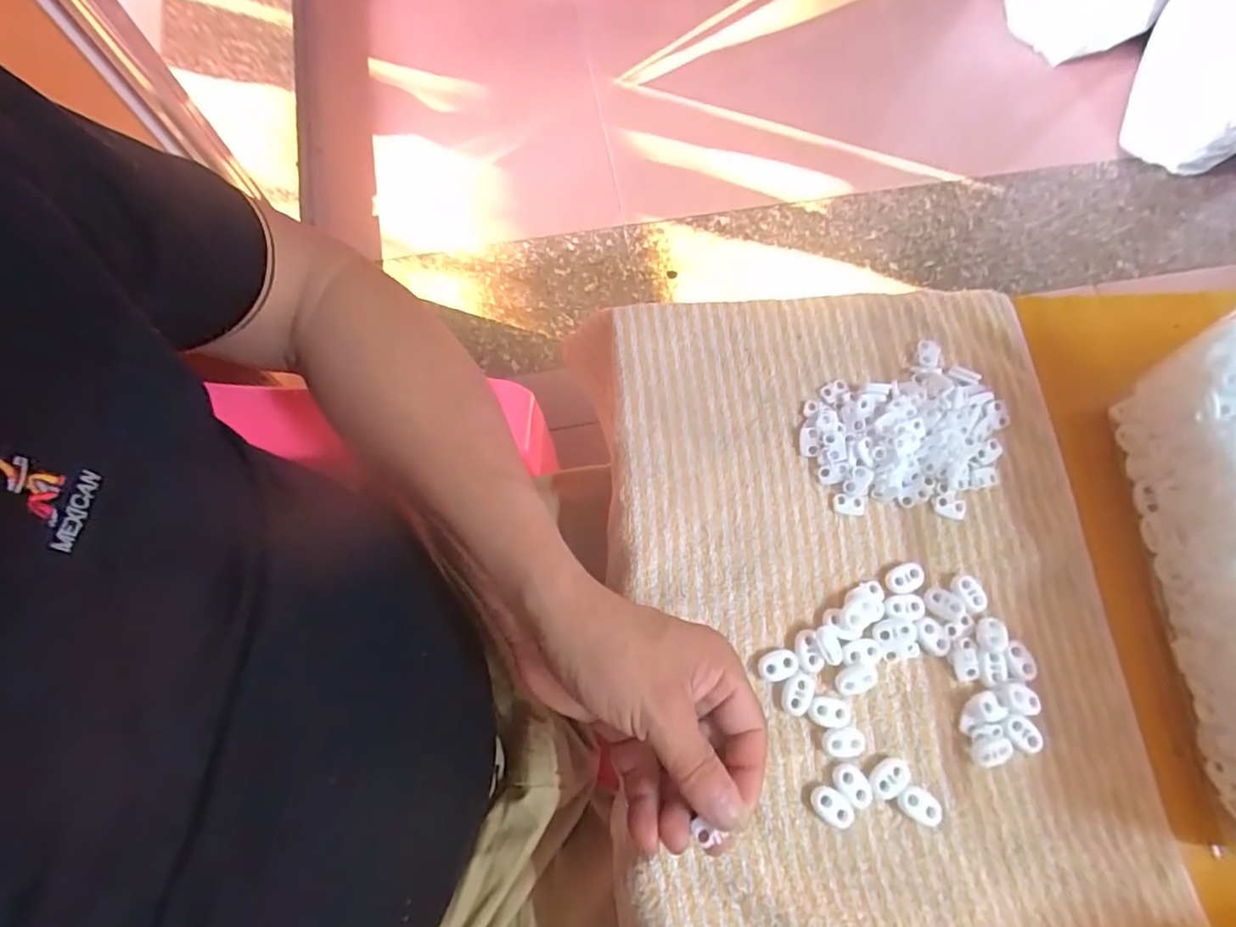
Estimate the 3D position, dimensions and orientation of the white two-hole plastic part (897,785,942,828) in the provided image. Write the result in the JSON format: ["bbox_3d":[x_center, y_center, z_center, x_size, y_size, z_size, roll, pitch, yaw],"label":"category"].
[{"bbox_3d":[0.156,0.178,0.306,0.023,0.007,0.015,31,74,9],"label":"white two-hole plastic part"}]

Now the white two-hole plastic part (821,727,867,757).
[{"bbox_3d":[0.120,0.149,0.313,0.022,0.007,0.014,2,72,-1],"label":"white two-hole plastic part"}]

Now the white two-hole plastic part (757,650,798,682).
[{"bbox_3d":[0.089,0.111,0.324,0.022,0.004,0.015,-19,73,-7],"label":"white two-hole plastic part"}]

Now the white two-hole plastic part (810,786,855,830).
[{"bbox_3d":[0.112,0.179,0.306,0.023,0.006,0.015,38,75,10],"label":"white two-hole plastic part"}]

